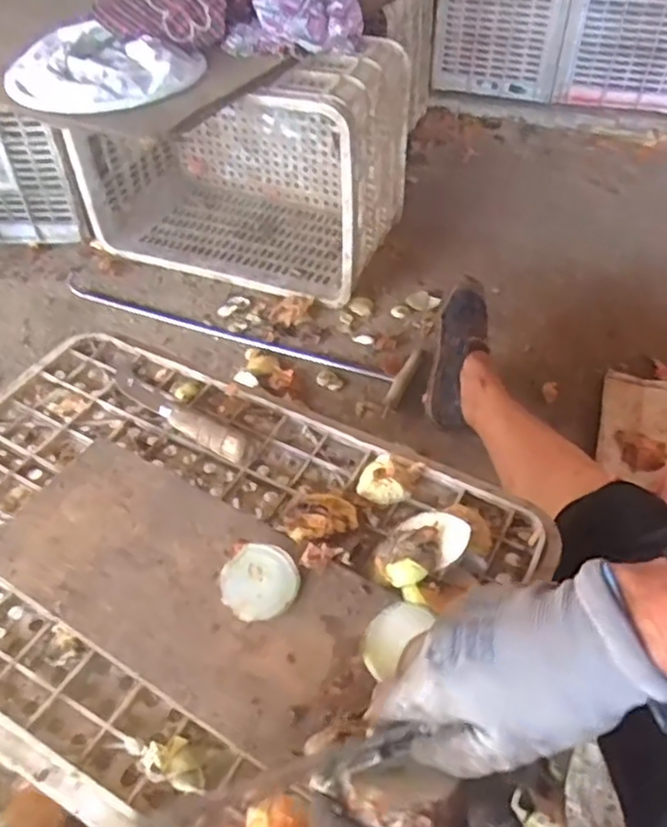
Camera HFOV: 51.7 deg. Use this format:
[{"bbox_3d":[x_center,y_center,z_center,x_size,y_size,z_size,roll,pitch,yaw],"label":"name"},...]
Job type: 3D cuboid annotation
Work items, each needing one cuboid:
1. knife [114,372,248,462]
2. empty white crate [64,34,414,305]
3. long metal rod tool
[{"bbox_3d":[-0.142,-0.002,0.607,0.165,0.017,0.028,27,52,25],"label":"knife"},{"bbox_3d":[-0.158,-0.439,1.177,0.511,0.343,0.284,15,48,12],"label":"empty white crate"},{"bbox_3d":[-0.156,-0.140,1.139,0.612,0.045,0.104,16,49,13],"label":"long metal rod tool"}]

